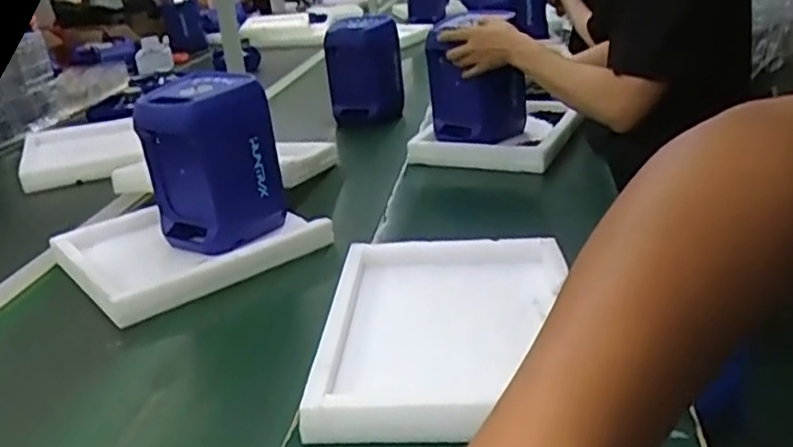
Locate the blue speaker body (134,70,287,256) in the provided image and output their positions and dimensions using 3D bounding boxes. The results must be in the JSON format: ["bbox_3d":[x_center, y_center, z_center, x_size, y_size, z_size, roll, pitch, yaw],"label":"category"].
[{"bbox_3d":[-0.289,-0.090,1.108,0.177,0.260,0.153,9,26,37],"label":"blue speaker body"}]

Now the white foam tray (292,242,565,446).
[{"bbox_3d":[0.065,0.117,0.815,0.299,0.049,0.353,-3,24,4],"label":"white foam tray"}]

